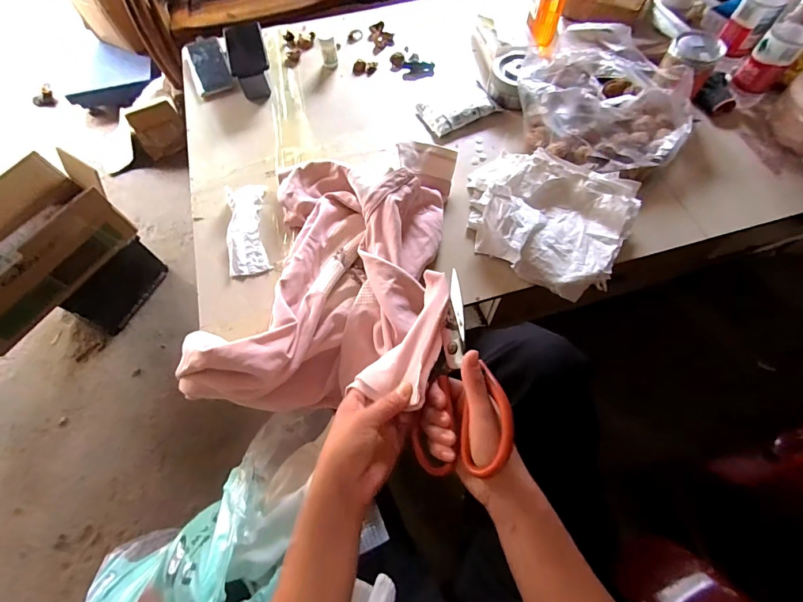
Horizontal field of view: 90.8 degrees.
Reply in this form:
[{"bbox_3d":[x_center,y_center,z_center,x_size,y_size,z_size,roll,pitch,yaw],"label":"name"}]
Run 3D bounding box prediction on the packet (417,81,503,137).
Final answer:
[{"bbox_3d":[0.106,-0.363,0.734,0.131,0.014,0.090,-24,66,-9],"label":"packet"}]

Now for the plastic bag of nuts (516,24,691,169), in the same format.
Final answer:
[{"bbox_3d":[0.355,-0.359,0.685,0.278,0.079,0.305,27,69,14],"label":"plastic bag of nuts"}]

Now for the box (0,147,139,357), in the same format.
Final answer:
[{"bbox_3d":[-0.824,-0.103,0.863,0.209,0.173,0.423,27,69,14],"label":"box"}]

